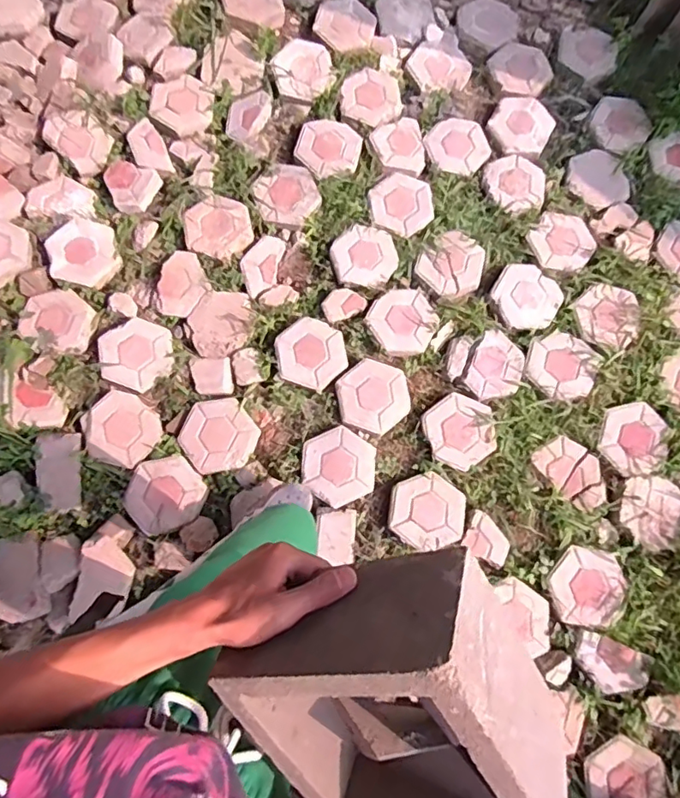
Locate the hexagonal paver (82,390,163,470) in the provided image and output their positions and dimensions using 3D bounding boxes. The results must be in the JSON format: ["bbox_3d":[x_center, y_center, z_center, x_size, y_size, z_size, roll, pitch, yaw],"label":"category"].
[{"bbox_3d":[-0.607,0.086,1.483,0.204,0.044,0.190,34,79,7],"label":"hexagonal paver"}]

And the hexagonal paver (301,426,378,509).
[{"bbox_3d":[-0.003,0.187,1.490,0.219,0.041,0.203,32,78,7],"label":"hexagonal paver"}]

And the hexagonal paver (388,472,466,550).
[{"bbox_3d":[0.239,0.308,1.474,0.209,0.043,0.190,-19,78,-5],"label":"hexagonal paver"}]

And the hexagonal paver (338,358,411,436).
[{"bbox_3d":[0.097,-0.007,1.547,0.207,0.044,0.198,17,77,3],"label":"hexagonal paver"}]

